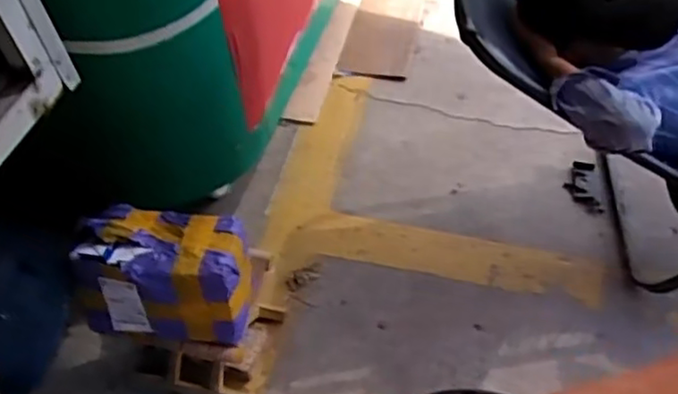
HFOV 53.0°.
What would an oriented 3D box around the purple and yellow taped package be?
[{"bbox_3d":[-0.314,0.134,1.235,0.308,0.166,0.186,4,51,6],"label":"purple and yellow taped package"}]

